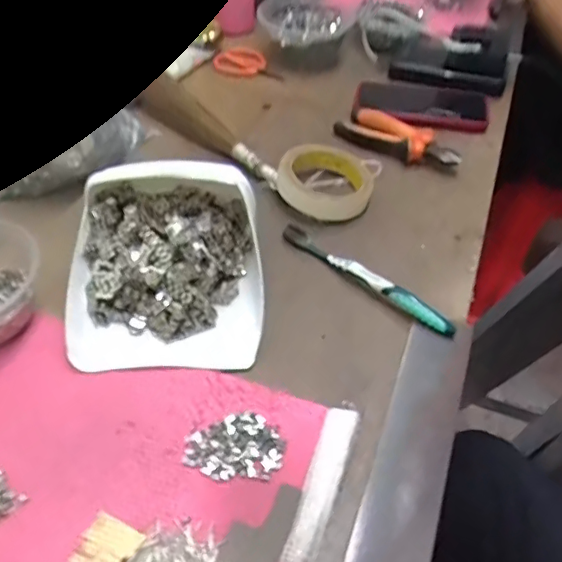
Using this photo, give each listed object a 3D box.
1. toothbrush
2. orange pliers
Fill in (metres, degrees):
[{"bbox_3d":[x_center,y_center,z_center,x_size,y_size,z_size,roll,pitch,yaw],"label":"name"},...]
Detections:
[{"bbox_3d":[0.073,-0.005,0.504,0.185,0.020,0.011,35,55,27],"label":"toothbrush"},{"bbox_3d":[0.132,-0.167,0.646,0.148,0.029,0.047,32,54,25],"label":"orange pliers"}]

